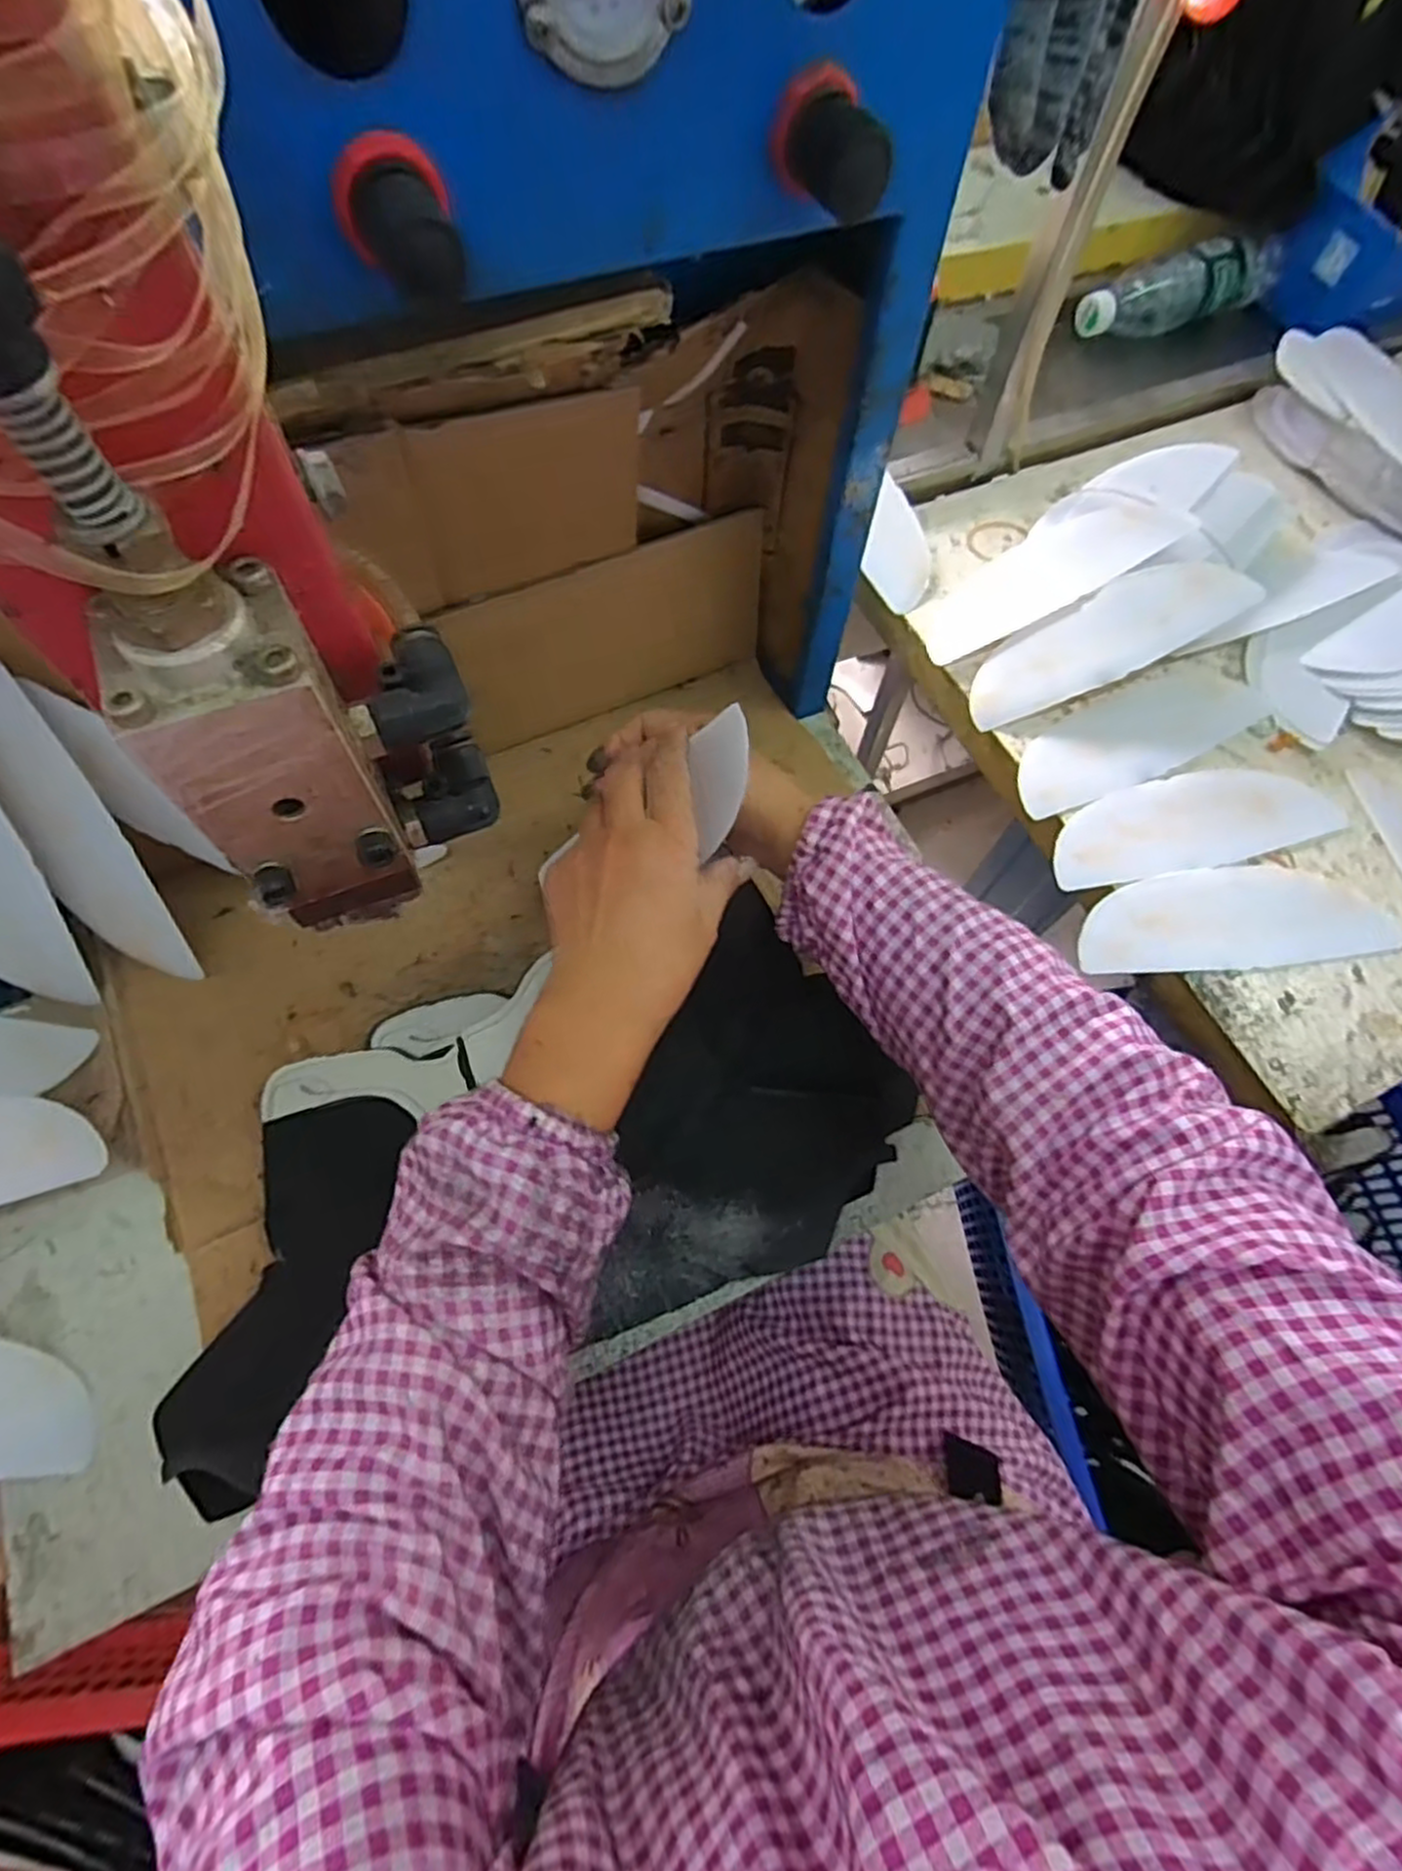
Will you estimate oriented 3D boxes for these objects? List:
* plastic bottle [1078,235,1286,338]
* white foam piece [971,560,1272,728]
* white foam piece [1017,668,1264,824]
[{"bbox_3d":[0.466,-0.640,0.741,0.224,0.063,0.067,-17,68,-9],"label":"plastic bottle"},{"bbox_3d":[0.285,-0.210,0.533,0.202,0.018,0.060,-25,68,10],"label":"white foam piece"},{"bbox_3d":[0.306,-0.140,0.533,0.206,0.006,0.067,-25,68,-10],"label":"white foam piece"}]

